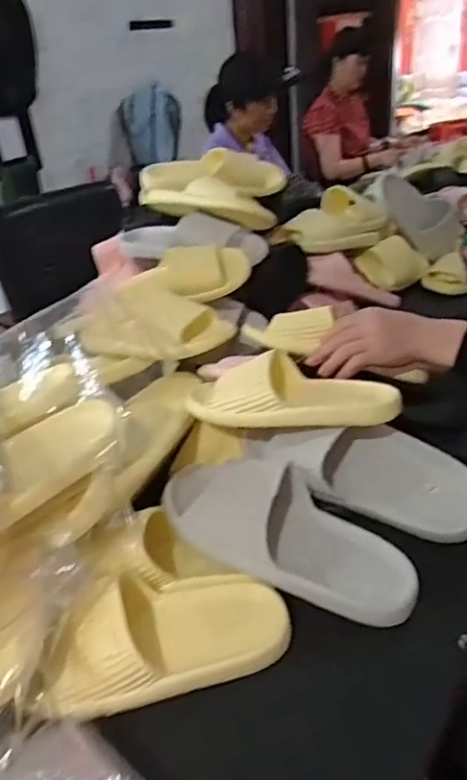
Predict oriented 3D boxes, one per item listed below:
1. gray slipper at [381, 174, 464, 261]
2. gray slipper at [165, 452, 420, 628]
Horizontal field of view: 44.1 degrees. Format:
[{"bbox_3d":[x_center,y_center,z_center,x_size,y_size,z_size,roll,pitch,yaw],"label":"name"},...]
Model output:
[{"bbox_3d":[0.413,-0.391,1.299,0.225,0.118,0.080,42,40,-2],"label":"gray slipper"},{"bbox_3d":[0.053,0.139,0.589,0.277,0.074,0.111,24,40,17],"label":"gray slipper"}]

